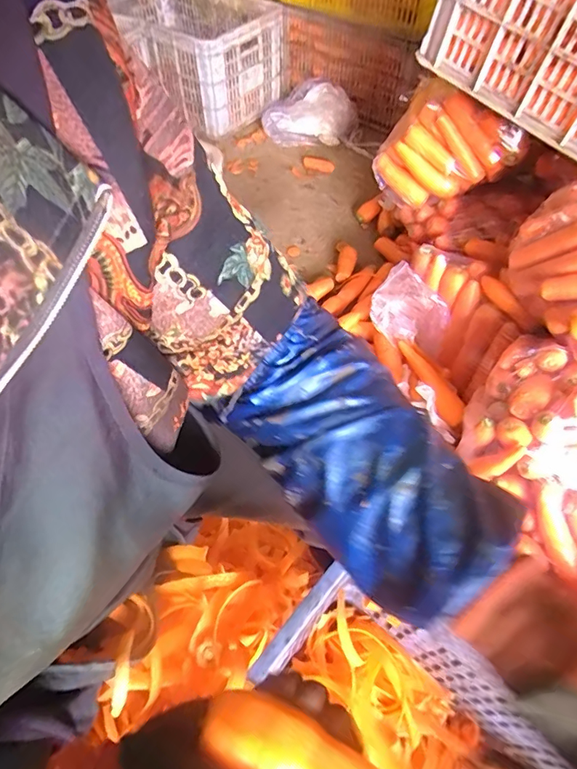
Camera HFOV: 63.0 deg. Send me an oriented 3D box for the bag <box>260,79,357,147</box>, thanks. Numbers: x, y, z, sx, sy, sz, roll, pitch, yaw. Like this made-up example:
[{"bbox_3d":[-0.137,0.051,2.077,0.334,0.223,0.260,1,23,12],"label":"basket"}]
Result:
[{"bbox_3d":[0.064,-0.837,1.445,0.269,0.126,0.210,23,59,16],"label":"bag"}]

